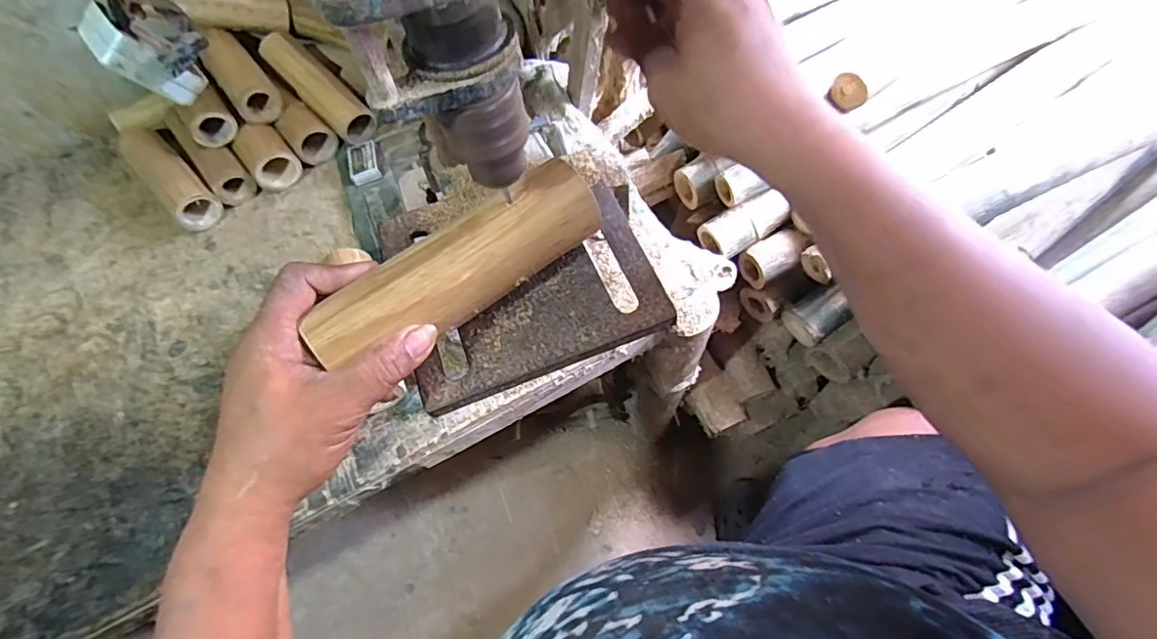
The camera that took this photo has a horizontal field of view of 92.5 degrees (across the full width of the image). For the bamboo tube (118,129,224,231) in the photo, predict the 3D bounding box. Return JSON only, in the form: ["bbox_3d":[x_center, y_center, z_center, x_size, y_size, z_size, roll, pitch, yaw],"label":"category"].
[{"bbox_3d":[-0.535,-0.190,0.722,0.053,0.052,0.190,-42,68,-16],"label":"bamboo tube"}]

